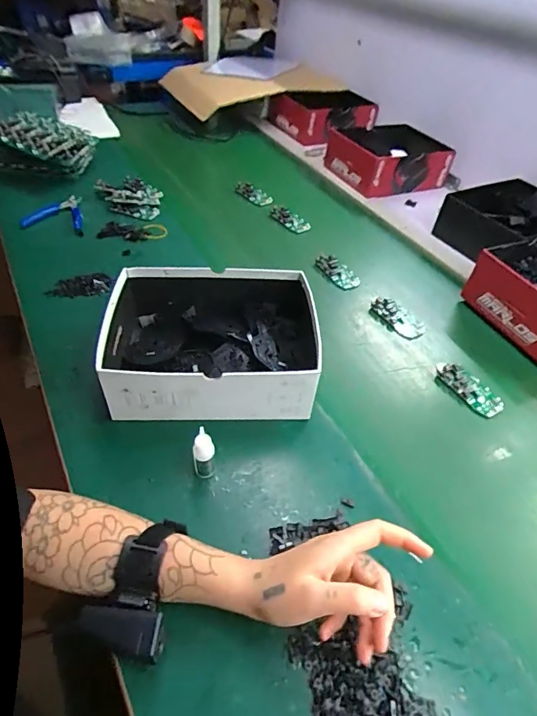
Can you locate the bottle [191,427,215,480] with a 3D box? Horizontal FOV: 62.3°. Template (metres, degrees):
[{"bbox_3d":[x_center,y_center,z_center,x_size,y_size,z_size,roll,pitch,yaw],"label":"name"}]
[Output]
[{"bbox_3d":[-0.068,0.102,0.466,0.022,0.068,0.018,-5,46,-11],"label":"bottle"}]

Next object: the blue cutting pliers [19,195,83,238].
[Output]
[{"bbox_3d":[-0.402,-0.261,0.825,0.103,0.021,0.133,-9,47,-15],"label":"blue cutting pliers"}]

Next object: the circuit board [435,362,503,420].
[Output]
[{"bbox_3d":[0.274,0.040,0.609,0.040,0.011,0.097,-22,52,-25],"label":"circuit board"}]

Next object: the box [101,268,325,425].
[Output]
[{"bbox_3d":[-0.070,-0.020,0.569,0.248,0.094,0.195,1,45,-5],"label":"box"}]

